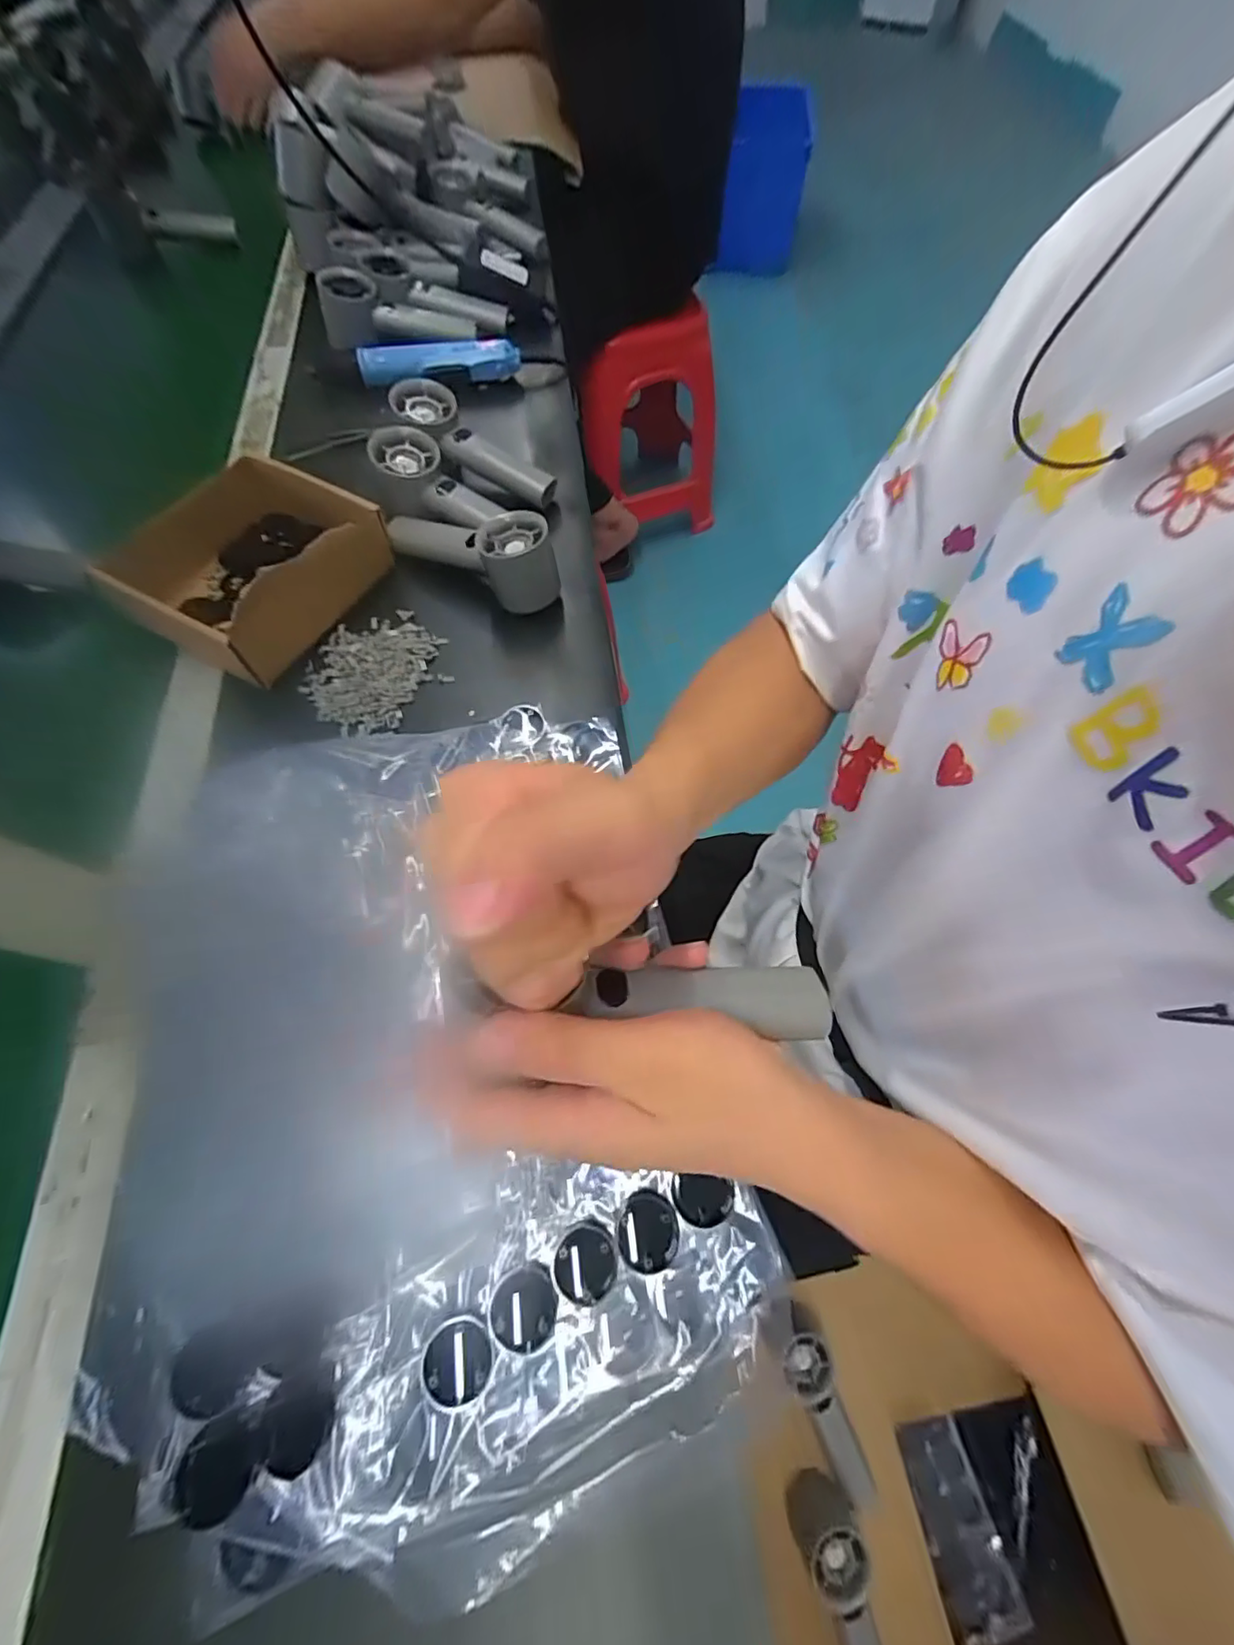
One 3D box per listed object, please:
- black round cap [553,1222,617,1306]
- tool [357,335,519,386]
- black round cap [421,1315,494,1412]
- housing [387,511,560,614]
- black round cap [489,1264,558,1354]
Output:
[{"bbox_3d":[-0.015,0.203,0.260,0.028,0.004,0.029,0,64,-1],"label":"black round cap"},{"bbox_3d":[-0.183,-0.477,0.583,0.160,0.024,0.036,-7,65,-4],"label":"tool"},{"bbox_3d":[-0.068,0.230,0.240,0.028,0.007,0.028,-3,64,-2],"label":"black round cap"},{"bbox_3d":[-0.116,-0.227,0.464,0.159,0.055,0.053,27,67,12],"label":"housing"},{"bbox_3d":[-0.041,0.217,0.252,0.029,0.007,0.029,0,64,-1],"label":"black round cap"}]

